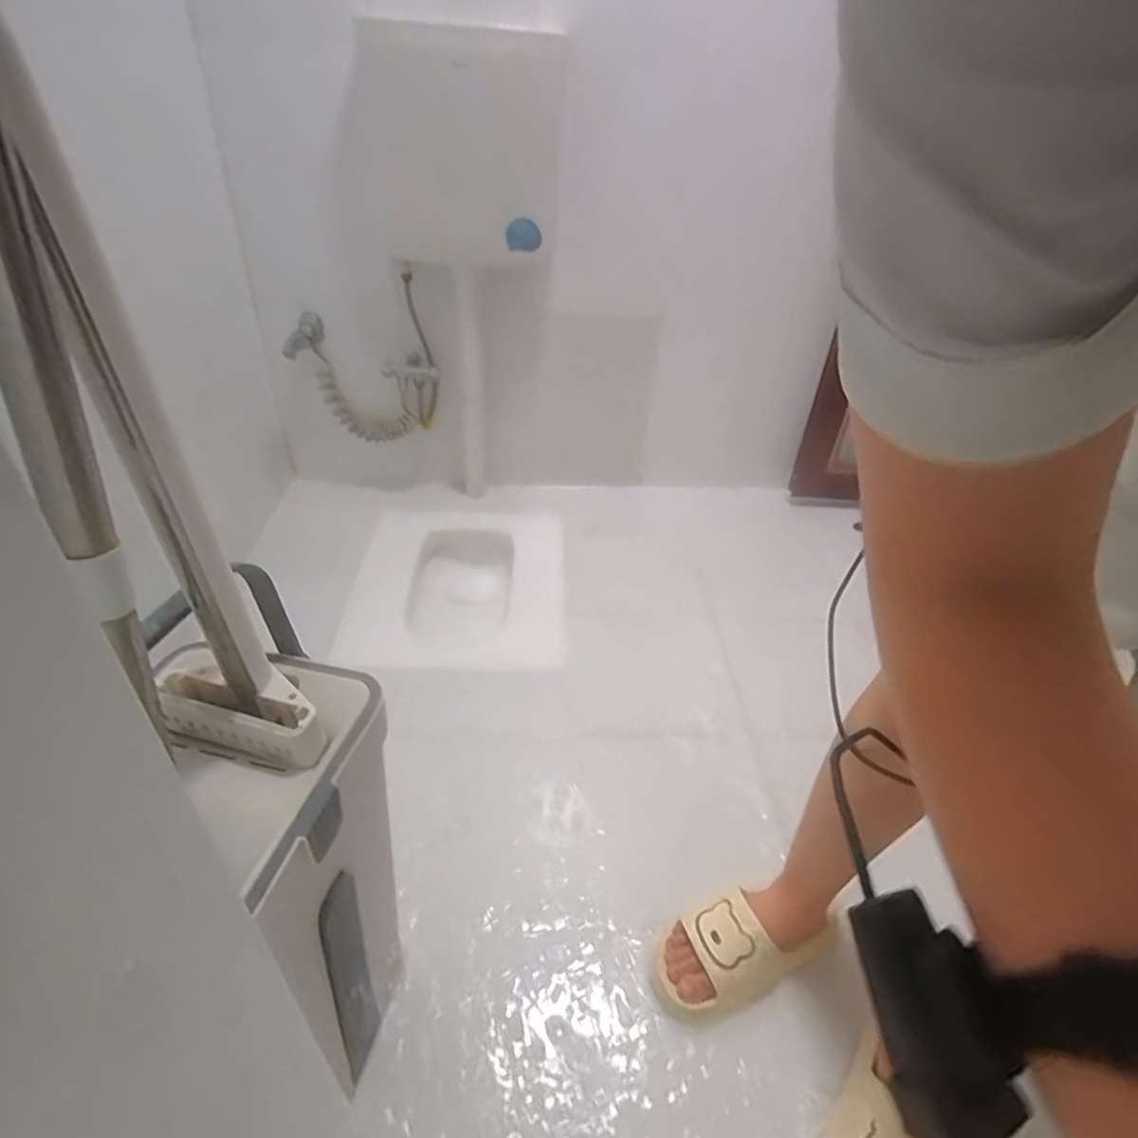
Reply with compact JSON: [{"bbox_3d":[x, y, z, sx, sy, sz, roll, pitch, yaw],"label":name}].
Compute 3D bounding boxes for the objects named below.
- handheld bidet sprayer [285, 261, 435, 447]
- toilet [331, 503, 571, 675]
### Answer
[{"bbox_3d":[-0.437,-0.434,1.360,0.292,0.329,0.129,-13,45,-16],"label":"handheld bidet sprayer"},{"bbox_3d":[-0.221,0.048,1.324,0.425,0.110,0.518,0,43,-4],"label":"toilet"}]

